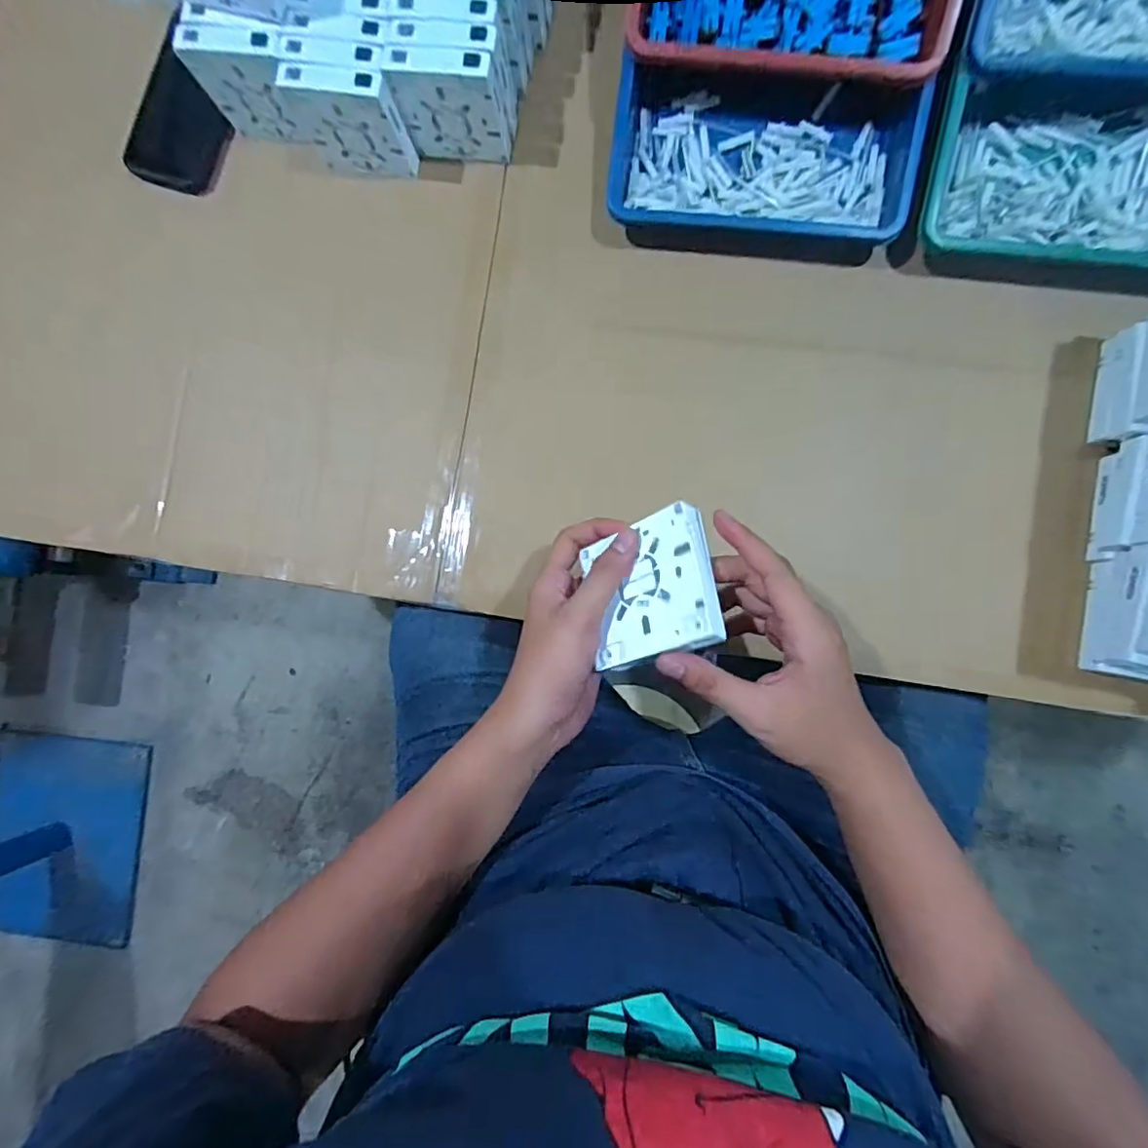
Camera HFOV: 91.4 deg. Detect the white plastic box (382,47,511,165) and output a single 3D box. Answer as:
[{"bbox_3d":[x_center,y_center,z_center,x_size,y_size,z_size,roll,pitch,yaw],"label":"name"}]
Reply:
[{"bbox_3d":[-0.102,-0.388,0.470,0.084,0.086,0.020,7,88,5],"label":"white plastic box"}]

